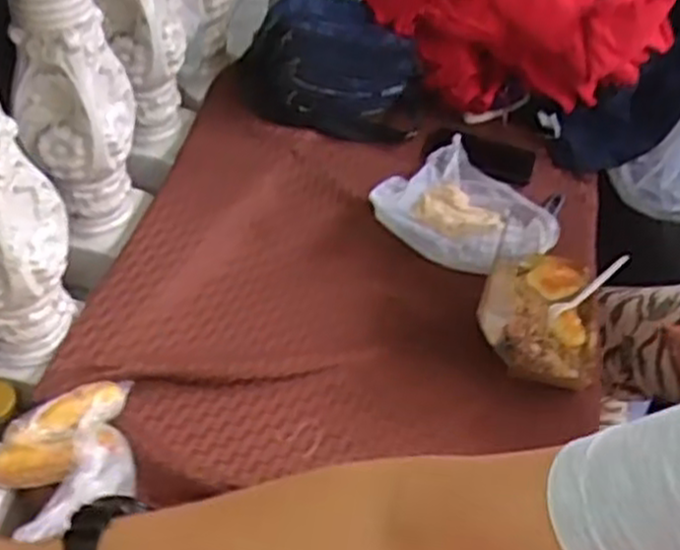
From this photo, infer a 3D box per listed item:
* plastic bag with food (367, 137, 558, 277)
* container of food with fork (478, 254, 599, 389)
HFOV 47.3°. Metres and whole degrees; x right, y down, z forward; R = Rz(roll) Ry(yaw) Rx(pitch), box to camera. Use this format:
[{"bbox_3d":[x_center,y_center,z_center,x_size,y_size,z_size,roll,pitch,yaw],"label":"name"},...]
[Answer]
[{"bbox_3d":[0.182,-0.086,1.073,0.211,0.051,0.208,36,54,25],"label":"plastic bag with food"},{"bbox_3d":[0.253,0.051,0.970,0.146,0.035,0.184,13,47,7],"label":"container of food with fork"}]

